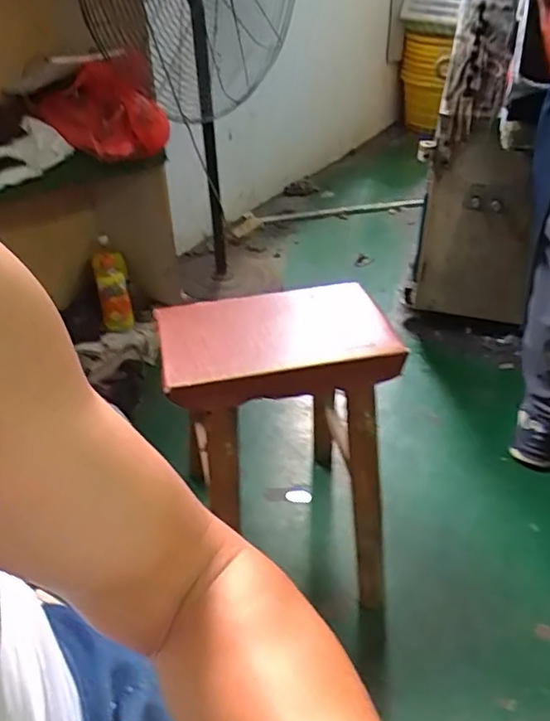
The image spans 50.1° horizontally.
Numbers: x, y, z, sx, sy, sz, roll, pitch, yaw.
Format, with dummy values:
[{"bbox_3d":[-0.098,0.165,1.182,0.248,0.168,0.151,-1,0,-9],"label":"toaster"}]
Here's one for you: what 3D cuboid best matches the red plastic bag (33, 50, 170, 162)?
[{"bbox_3d":[-0.422,-0.610,1.400,0.273,0.197,0.337,-13,38,-15],"label":"red plastic bag"}]

